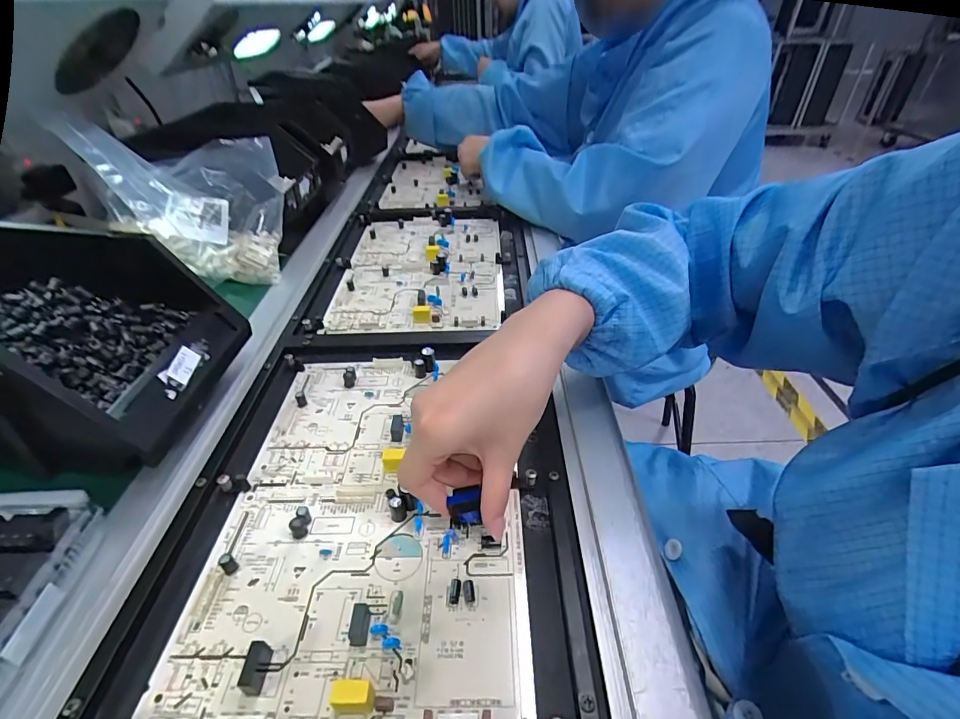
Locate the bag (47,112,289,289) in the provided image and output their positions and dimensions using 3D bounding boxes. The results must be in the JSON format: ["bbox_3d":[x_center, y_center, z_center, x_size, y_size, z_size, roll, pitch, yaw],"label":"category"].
[{"bbox_3d":[-0.330,-0.165,0.514,0.200,0.166,0.089,-7,39,-8],"label":"bag"}]

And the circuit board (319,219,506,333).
[{"bbox_3d":[-0.072,-0.124,0.583,0.192,0.013,0.278,0,39,1],"label":"circuit board"}]

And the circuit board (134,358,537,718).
[{"bbox_3d":[-0.077,0.092,0.320,0.199,0.014,0.284,-2,39,-2],"label":"circuit board"}]

